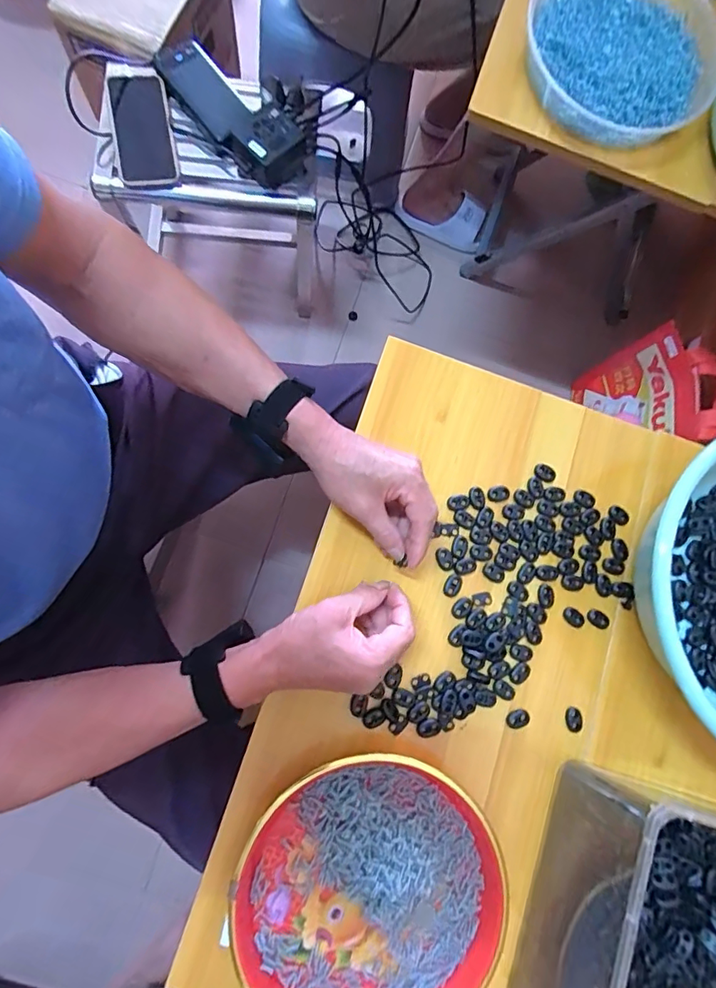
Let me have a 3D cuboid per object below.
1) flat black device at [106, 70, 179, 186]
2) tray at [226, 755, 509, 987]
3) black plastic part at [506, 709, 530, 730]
[{"bbox_3d":[-0.291,-0.496,0.653,0.074,0.016,0.154,-10,94,-27],"label":"flat black device"},{"bbox_3d":[0.012,0.339,0.409,0.222,0.031,0.215,1,82,-6],"label":"tray"},{"bbox_3d":[0.149,0.210,0.449,0.022,0.004,0.016,-24,85,-9],"label":"black plastic part"}]

